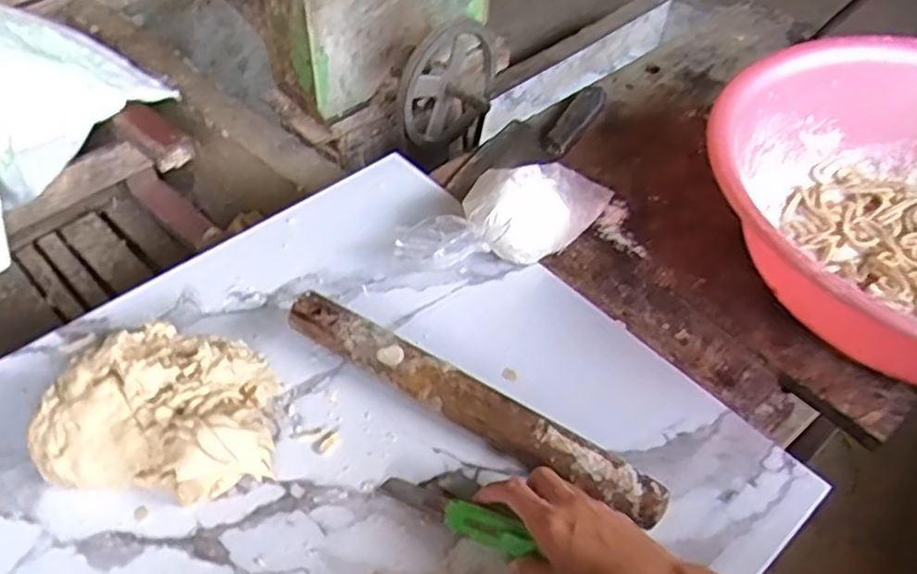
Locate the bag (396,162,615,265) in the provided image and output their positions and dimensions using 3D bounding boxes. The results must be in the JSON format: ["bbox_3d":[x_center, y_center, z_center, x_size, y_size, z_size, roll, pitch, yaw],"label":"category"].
[{"bbox_3d":[0.058,-0.066,0.630,0.227,0.072,0.082,-23,54,-24],"label":"bag"}]

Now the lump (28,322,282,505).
[{"bbox_3d":[-0.210,0.083,0.496,0.158,0.060,0.130,1,48,-4],"label":"lump"}]

